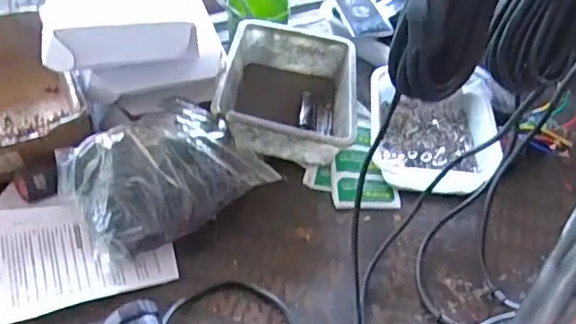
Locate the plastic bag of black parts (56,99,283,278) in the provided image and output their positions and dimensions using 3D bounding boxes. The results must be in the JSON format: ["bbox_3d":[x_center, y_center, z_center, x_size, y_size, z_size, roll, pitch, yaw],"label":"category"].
[{"bbox_3d":[-0.169,0.019,0.800,0.249,0.103,0.186,-27,51,-26],"label":"plastic bag of black parts"}]

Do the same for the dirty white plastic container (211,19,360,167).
[{"bbox_3d":[0.002,-0.110,0.940,0.210,0.103,0.274,2,44,1],"label":"dirty white plastic container"}]

